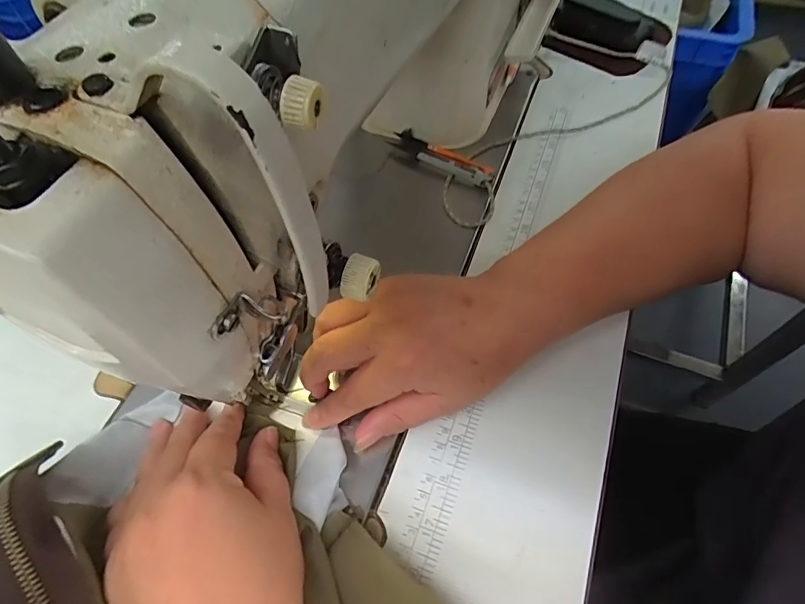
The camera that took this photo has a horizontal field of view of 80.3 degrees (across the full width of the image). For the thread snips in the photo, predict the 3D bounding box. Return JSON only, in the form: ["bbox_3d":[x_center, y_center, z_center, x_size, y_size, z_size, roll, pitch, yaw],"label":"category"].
[{"bbox_3d":[0.034,-0.126,0.413,0.100,0.008,0.022,29,64,19],"label":"thread snips"}]

